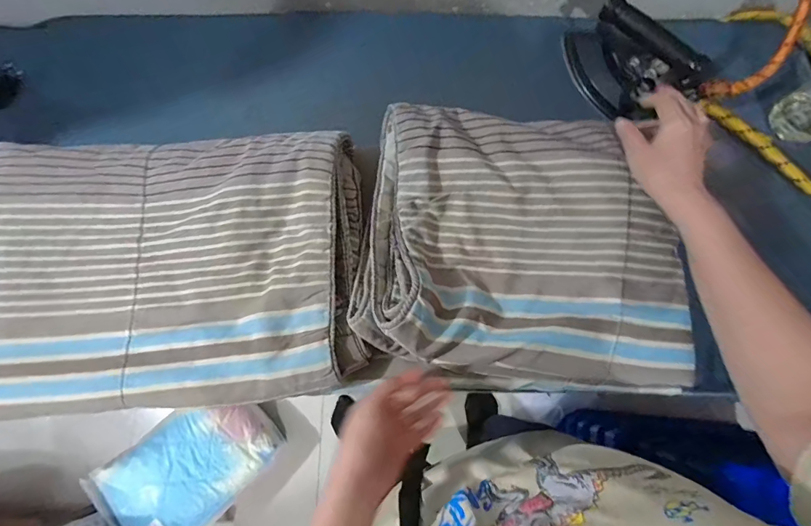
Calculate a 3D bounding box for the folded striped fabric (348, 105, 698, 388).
[{"bbox_3d":[0.144,-0.027,0.497,0.389,0.075,0.332,1,76,1],"label":"folded striped fabric"}]

